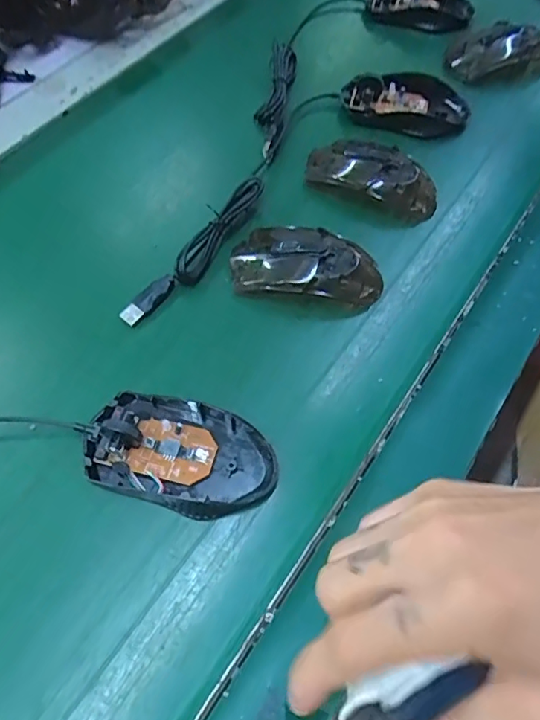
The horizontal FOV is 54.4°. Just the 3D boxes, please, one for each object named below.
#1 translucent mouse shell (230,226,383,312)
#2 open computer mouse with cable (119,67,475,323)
[{"bbox_3d":[0.027,-0.070,0.380,0.108,0.030,0.056,13,61,6],"label":"translucent mouse shell"},{"bbox_3d":[0.014,-0.167,0.441,0.366,0.026,0.112,-34,67,-18],"label":"open computer mouse with cable"}]

